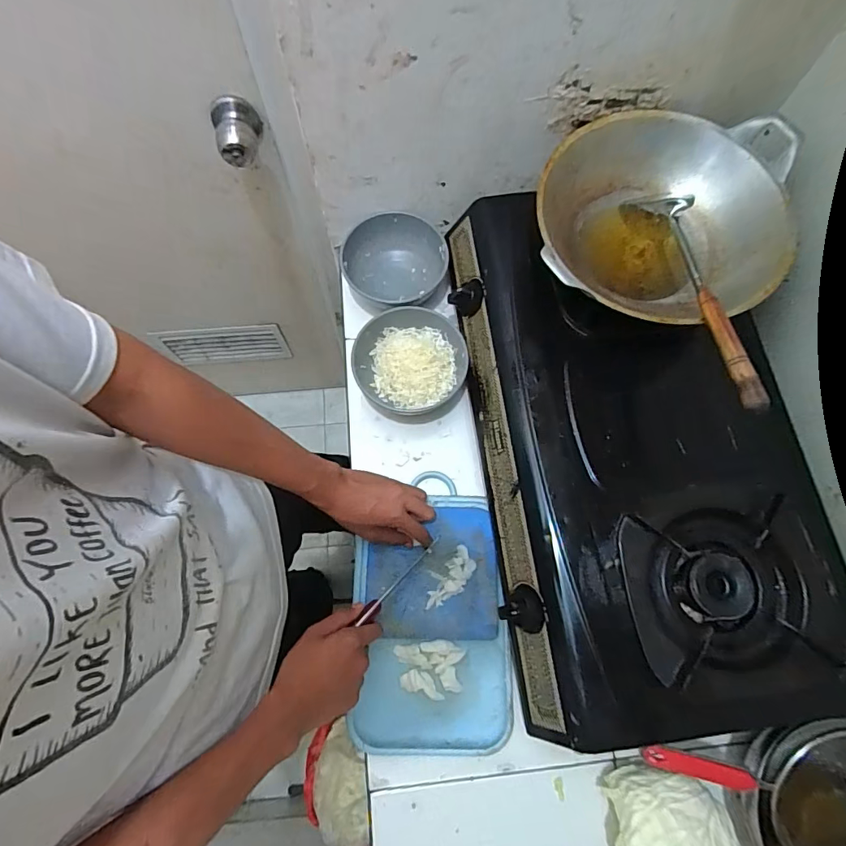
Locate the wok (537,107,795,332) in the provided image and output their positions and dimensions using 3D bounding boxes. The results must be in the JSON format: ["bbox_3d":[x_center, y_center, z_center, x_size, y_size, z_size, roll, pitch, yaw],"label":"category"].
[{"bbox_3d":[0.286,-0.239,0.568,0.276,0.099,0.278,7,72,1],"label":"wok"}]

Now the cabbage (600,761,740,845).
[{"bbox_3d":[0.272,0.447,0.503,0.137,0.090,0.114,38,76,10],"label":"cabbage"}]

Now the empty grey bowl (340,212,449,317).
[{"bbox_3d":[-0.043,-0.240,0.732,0.155,0.079,0.154,0,72,-1],"label":"empty grey bowl"}]

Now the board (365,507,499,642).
[{"bbox_3d":[0.011,0.197,0.611,0.167,0.019,0.163,-1,72,-1],"label":"board"}]

